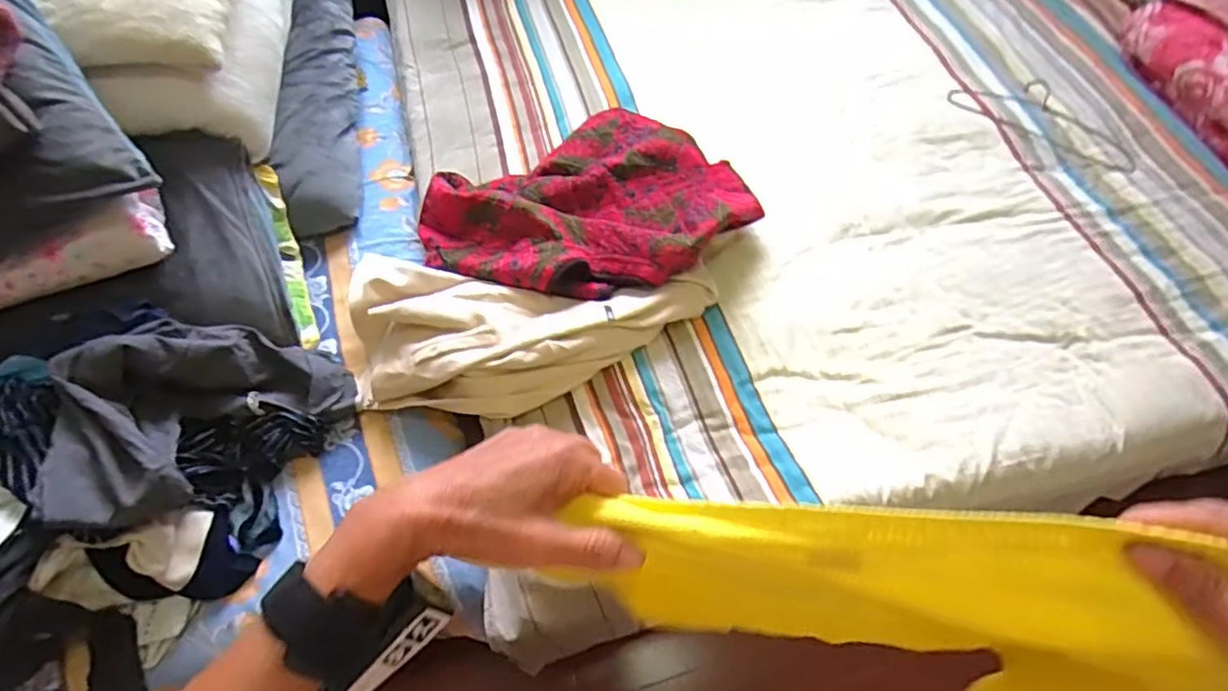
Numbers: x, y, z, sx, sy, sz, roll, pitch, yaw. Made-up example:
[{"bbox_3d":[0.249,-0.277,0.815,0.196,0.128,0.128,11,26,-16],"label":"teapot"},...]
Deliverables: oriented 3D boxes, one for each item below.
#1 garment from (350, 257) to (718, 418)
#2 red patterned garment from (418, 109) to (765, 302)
[{"bbox_3d":[-0.151,-0.011,1.058,0.558,0.092,0.256,2,57,1],"label":"garment"},{"bbox_3d":[-0.058,-0.247,1.147,0.536,0.088,0.376,-26,61,-16],"label":"red patterned garment"}]

